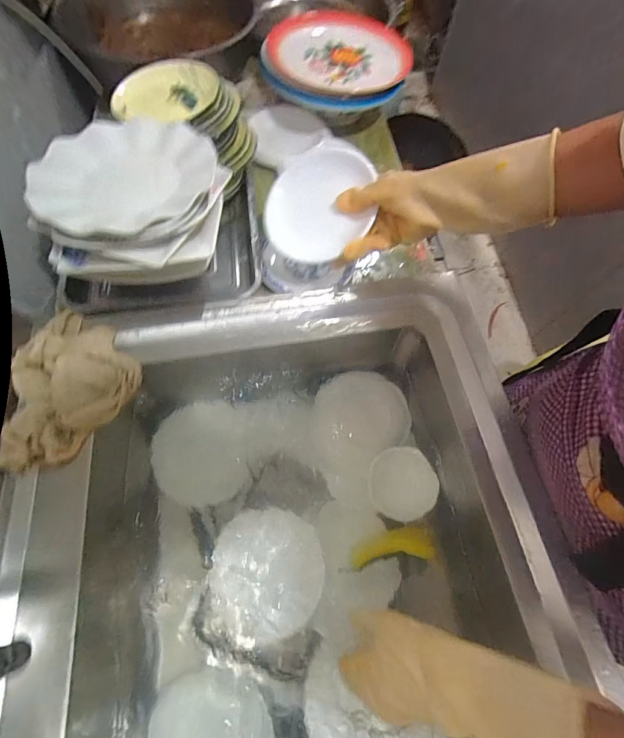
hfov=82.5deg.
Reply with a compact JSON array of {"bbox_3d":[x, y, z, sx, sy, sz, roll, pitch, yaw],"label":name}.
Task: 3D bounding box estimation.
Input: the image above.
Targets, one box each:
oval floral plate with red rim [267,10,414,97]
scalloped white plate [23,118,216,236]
[{"bbox_3d":[0.055,-0.605,0.683,0.287,0.033,0.270,-23,68,-11],"label":"oval floral plate with red rim"},{"bbox_3d":[-0.234,-0.241,0.445,0.189,0.031,0.210,15,66,6],"label":"scalloped white plate"}]

